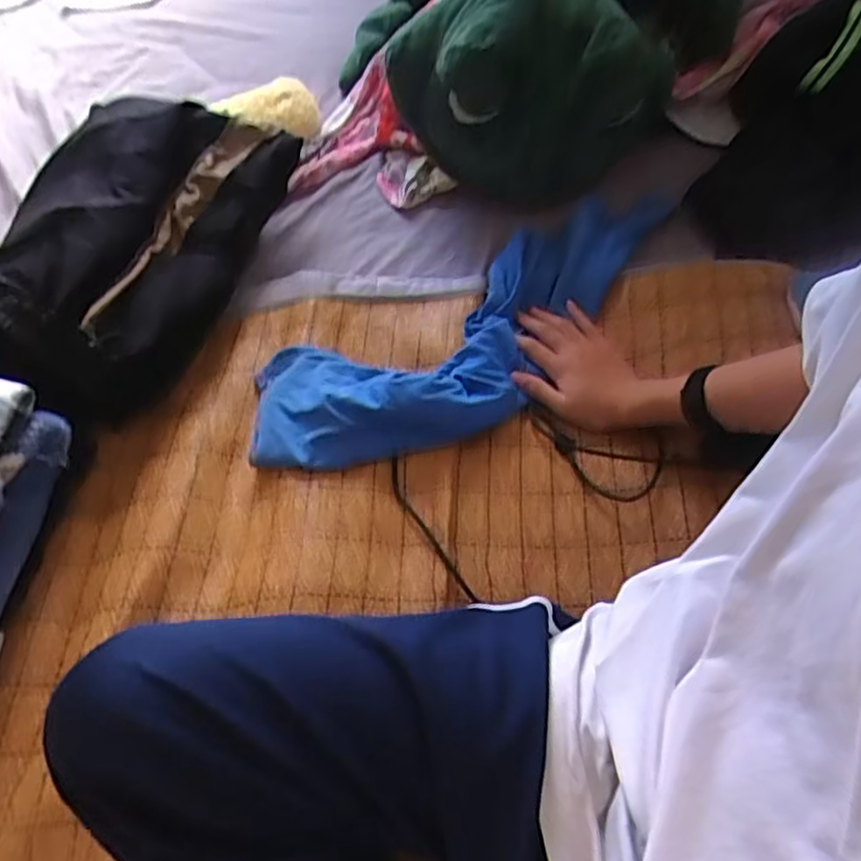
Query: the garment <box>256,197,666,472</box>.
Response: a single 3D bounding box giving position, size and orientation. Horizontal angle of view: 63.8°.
[{"bbox_3d":[0.057,-0.133,0.769,0.561,0.060,0.207,-37,62,-21],"label":"garment"}]

